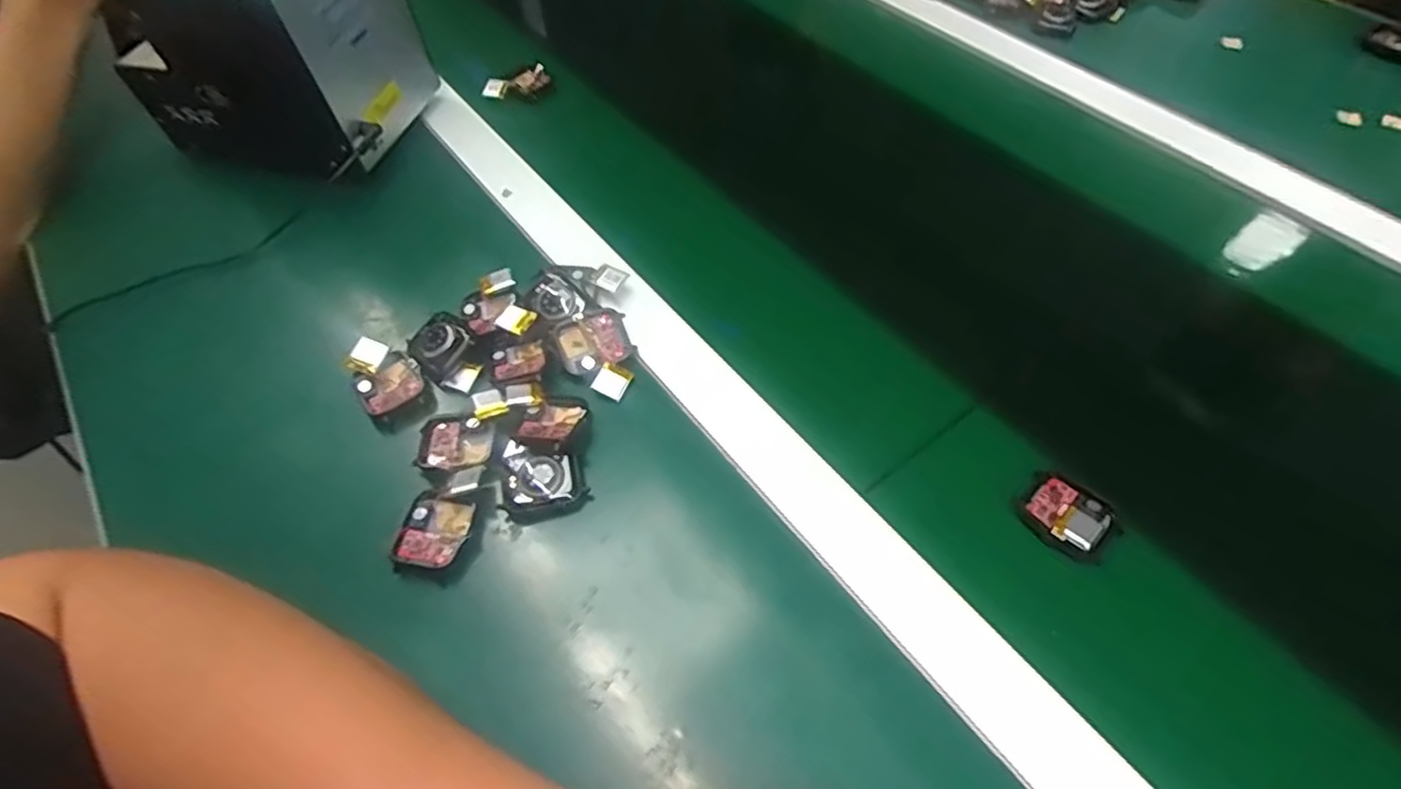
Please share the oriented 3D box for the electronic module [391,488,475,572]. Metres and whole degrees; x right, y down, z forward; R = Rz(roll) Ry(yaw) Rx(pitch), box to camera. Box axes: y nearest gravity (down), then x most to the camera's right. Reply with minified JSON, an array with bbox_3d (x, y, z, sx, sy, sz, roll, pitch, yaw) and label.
[{"bbox_3d":[-0.138,0.072,0.364,0.035,0.012,0.040,11,56,11],"label":"electronic module"}]

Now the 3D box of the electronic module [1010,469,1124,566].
[{"bbox_3d":[0.191,0.063,0.362,0.038,0.007,0.047,-39,62,-21],"label":"electronic module"}]

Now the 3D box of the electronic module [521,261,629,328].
[{"bbox_3d":[-0.080,-0.068,0.446,0.042,0.020,0.059,29,61,22],"label":"electronic module"}]

